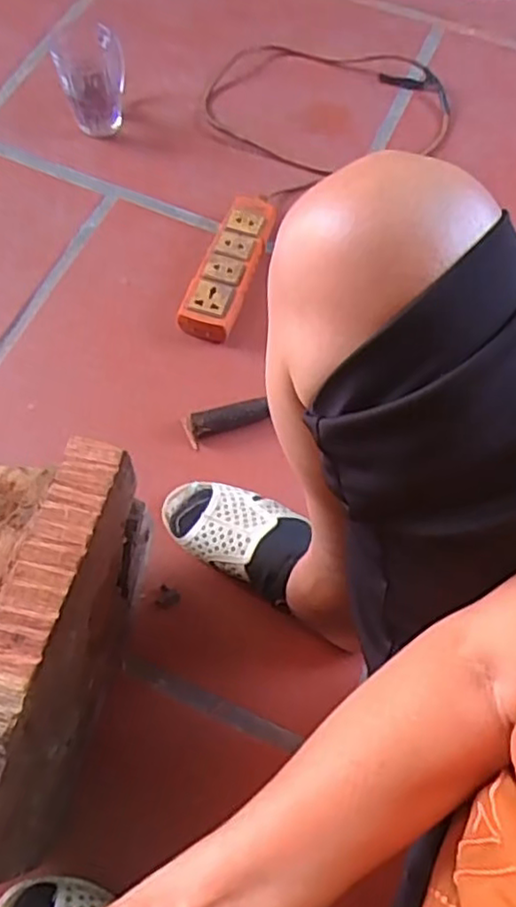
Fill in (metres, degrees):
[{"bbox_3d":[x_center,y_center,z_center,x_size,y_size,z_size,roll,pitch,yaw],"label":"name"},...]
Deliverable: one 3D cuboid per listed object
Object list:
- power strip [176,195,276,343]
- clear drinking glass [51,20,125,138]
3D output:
[{"bbox_3d":[-0.032,-0.227,0.806,0.067,0.037,0.207,17,66,6],"label":"power strip"},{"bbox_3d":[-0.218,-0.492,0.884,0.085,0.118,0.078,-9,66,-6],"label":"clear drinking glass"}]

